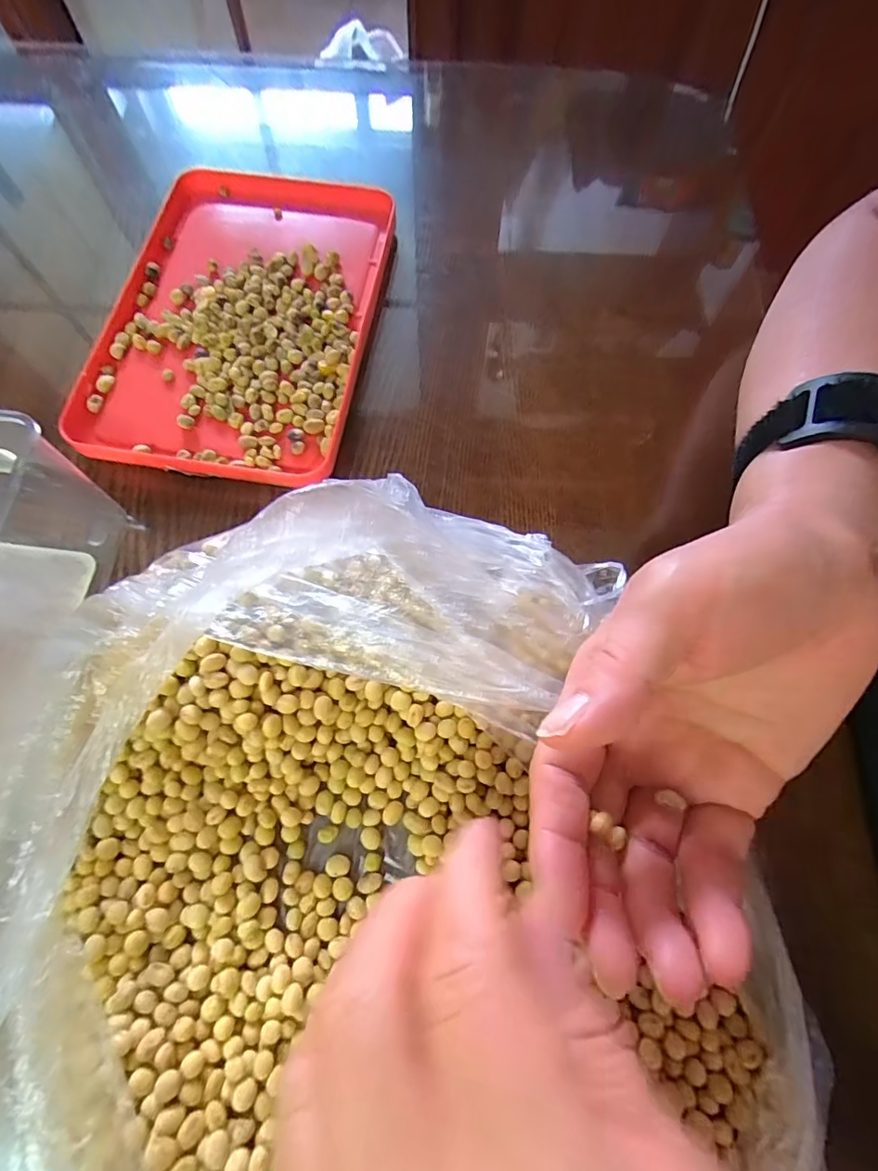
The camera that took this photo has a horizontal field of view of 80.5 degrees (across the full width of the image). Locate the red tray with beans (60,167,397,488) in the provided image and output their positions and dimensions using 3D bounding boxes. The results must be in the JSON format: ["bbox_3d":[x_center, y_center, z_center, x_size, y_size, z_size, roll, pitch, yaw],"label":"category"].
[{"bbox_3d":[-0.108,-0.152,0.289,0.139,0.015,0.203,10,70,2],"label":"red tray with beans"}]

